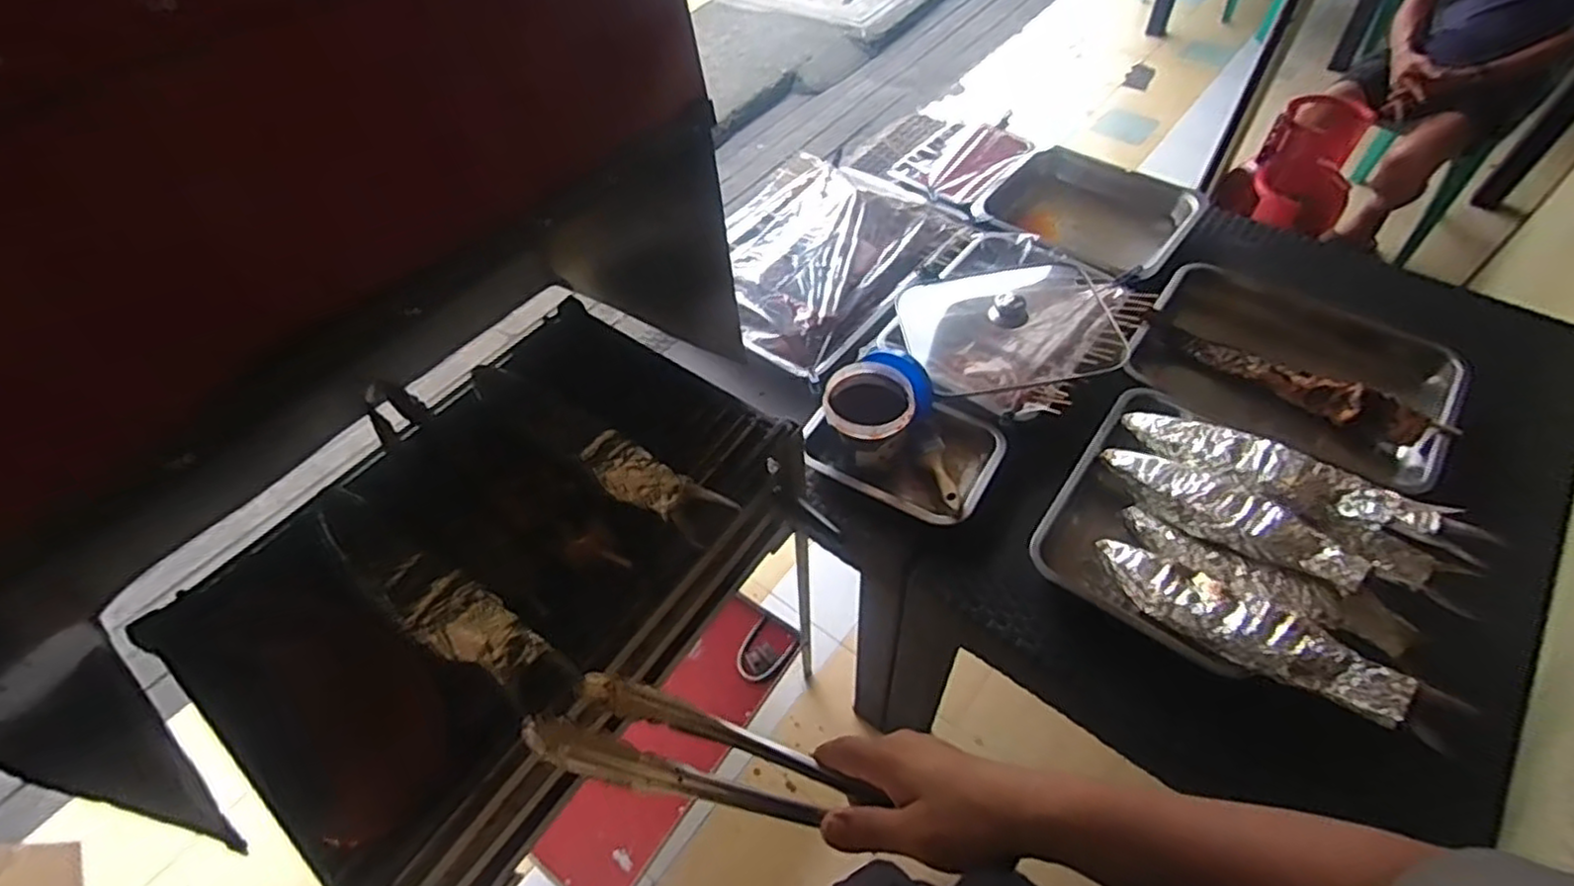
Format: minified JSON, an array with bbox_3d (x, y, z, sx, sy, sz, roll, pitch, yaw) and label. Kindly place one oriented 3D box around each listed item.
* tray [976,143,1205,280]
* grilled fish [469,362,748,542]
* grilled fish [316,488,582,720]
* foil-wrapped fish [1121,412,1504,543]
[{"bbox_3d":[0.551,-0.419,1.307,0.345,0.076,0.329,33,62,24],"label":"tray"},{"bbox_3d":[-0.221,0.005,0.782,0.349,0.046,0.070,25,59,20],"label":"grilled fish"},{"bbox_3d":[-0.348,0.149,0.687,0.334,0.048,0.071,26,60,21],"label":"grilled fish"},{"bbox_3d":[0.627,0.046,0.882,0.392,0.067,0.090,28,60,21],"label":"foil-wrapped fish"}]

